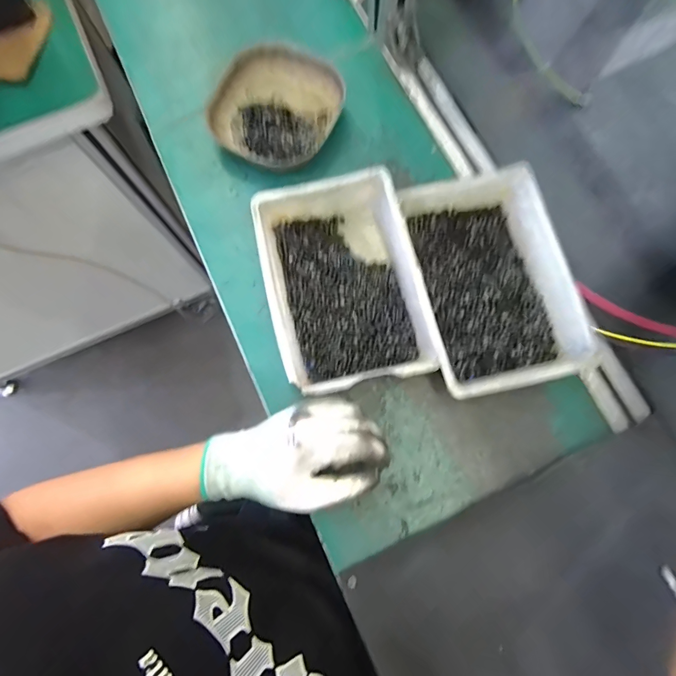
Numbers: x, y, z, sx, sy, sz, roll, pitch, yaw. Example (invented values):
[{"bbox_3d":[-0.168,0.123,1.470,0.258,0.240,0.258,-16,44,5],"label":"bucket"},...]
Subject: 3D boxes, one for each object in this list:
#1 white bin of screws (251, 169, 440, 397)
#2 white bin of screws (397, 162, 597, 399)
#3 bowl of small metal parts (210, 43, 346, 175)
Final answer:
[{"bbox_3d":[0.004,-0.054,0.384,0.144,0.052,0.204,-12,79,-3],"label":"white bin of screws"},{"bbox_3d":[0.146,-0.056,0.383,0.135,0.057,0.208,-10,78,-2],"label":"white bin of screws"},{"bbox_3d":[-0.073,-0.271,0.446,0.138,0.029,0.144,0,78,0],"label":"bowl of small metal parts"}]

